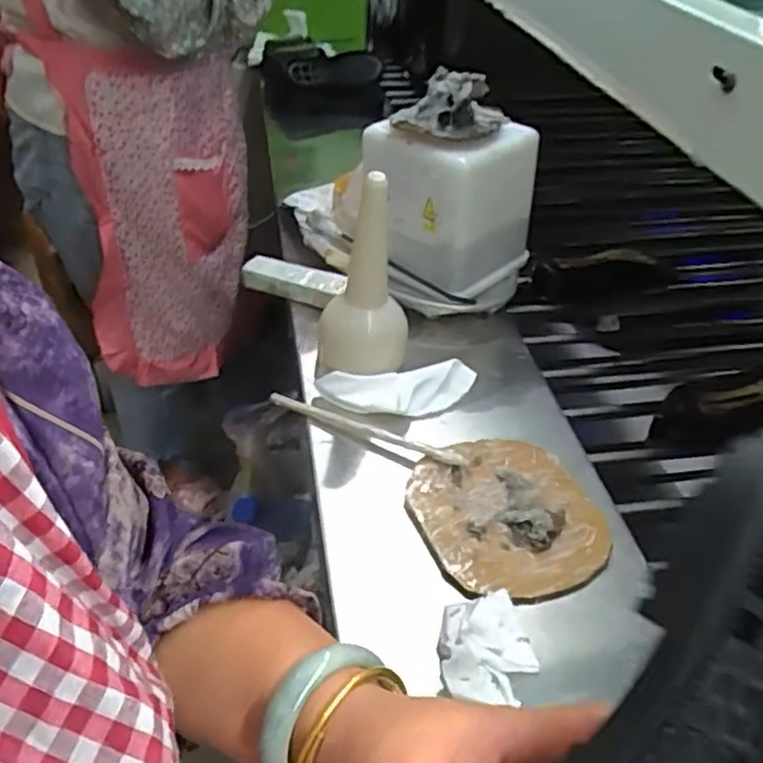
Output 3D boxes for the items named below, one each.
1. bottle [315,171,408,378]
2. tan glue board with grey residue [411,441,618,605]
[{"bbox_3d":[-0.017,-0.089,0.667,0.086,0.200,0.067,0,38,-4],"label":"bottle"},{"bbox_3d":[0.102,0.104,0.562,0.142,0.021,0.148,-12,40,-18],"label":"tan glue board with grey residue"}]

